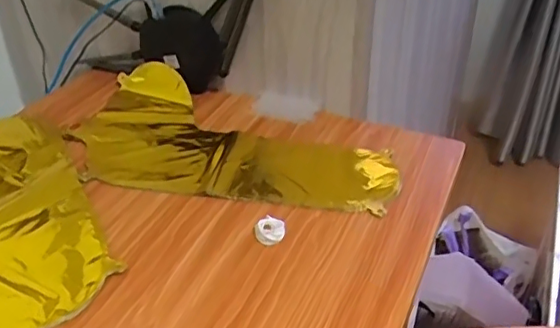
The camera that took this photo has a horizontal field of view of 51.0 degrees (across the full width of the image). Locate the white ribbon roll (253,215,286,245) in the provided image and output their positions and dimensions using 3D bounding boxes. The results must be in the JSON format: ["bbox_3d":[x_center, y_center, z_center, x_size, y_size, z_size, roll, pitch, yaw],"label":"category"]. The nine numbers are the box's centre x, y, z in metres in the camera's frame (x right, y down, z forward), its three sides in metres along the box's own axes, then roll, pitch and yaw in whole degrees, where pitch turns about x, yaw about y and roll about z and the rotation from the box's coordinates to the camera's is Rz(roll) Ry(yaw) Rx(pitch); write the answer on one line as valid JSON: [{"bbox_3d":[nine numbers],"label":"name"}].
[{"bbox_3d":[-0.010,0.064,0.566,0.029,0.010,0.031,0,35,0],"label":"white ribbon roll"}]

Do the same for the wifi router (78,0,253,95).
[{"bbox_3d":[-0.147,-0.173,0.783,0.339,0.169,0.033,-7,28,30],"label":"wifi router"}]

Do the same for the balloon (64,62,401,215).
[{"bbox_3d":[-0.054,-0.032,0.699,0.378,0.043,0.202,8,35,11],"label":"balloon"}]

